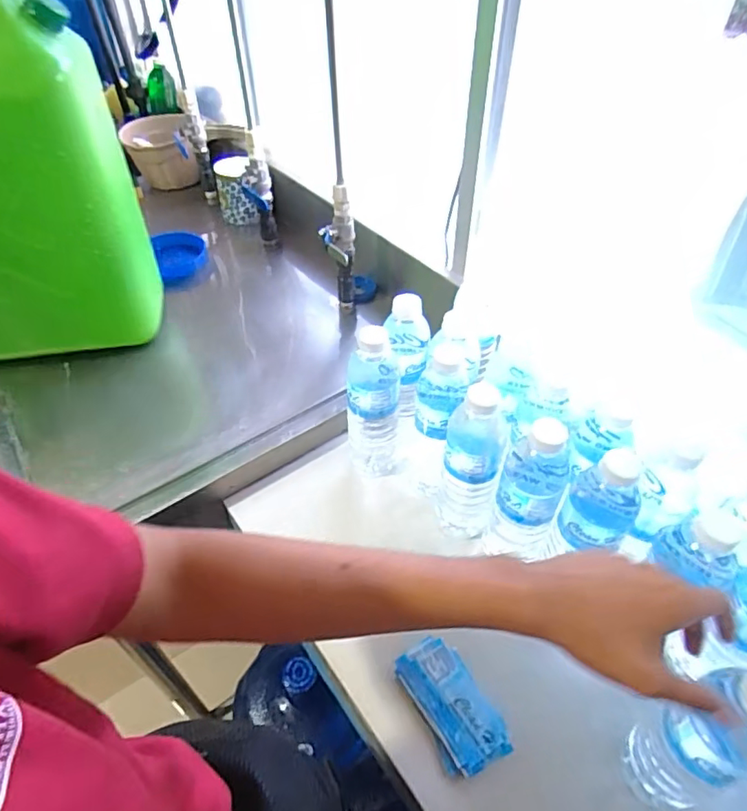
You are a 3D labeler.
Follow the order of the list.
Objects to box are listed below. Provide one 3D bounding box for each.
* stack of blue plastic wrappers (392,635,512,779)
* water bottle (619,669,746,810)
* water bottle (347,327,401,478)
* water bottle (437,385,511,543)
[{"bbox_3d":[0.072,0.275,0.506,0.062,0.016,0.111,-20,49,-19],"label":"stack of blue plastic wrappers"},{"bbox_3d":[0.232,0.244,0.391,0.058,0.207,0.049,32,54,27],"label":"water bottle"},{"bbox_3d":[-0.001,-0.012,0.635,0.052,0.180,0.071,-1,46,-1],"label":"water bottle"},{"bbox_3d":[0.105,0.058,0.578,0.058,0.208,0.068,9,47,9],"label":"water bottle"}]

